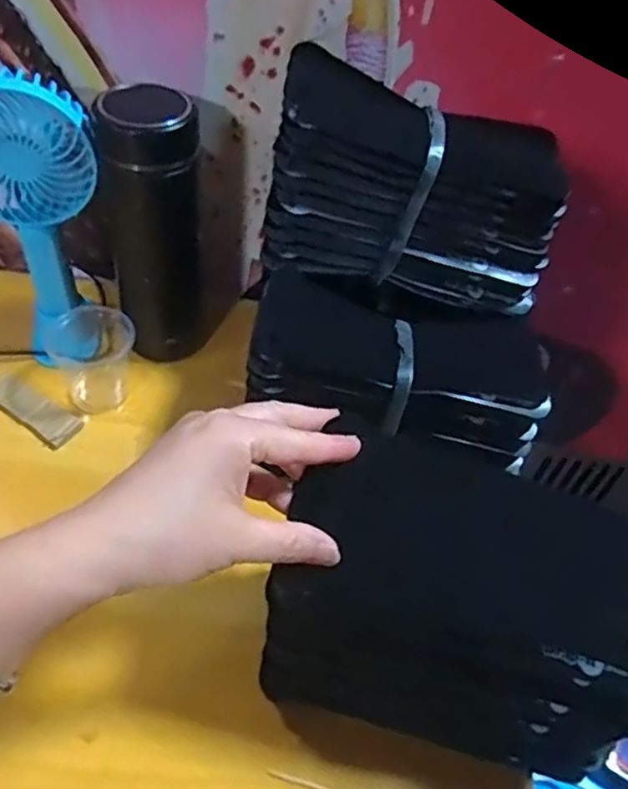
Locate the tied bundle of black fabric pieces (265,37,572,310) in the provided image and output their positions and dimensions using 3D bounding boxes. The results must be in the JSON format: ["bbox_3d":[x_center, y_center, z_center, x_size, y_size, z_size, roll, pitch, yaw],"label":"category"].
[{"bbox_3d":[0.075,-0.157,0.493,0.212,0.122,0.125,9,49,1],"label":"tied bundle of black fabric pieces"}]

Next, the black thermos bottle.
[{"bbox_3d":[-0.118,-0.121,0.509,0.072,0.198,0.067,-7,51,-13],"label":"black thermos bottle"}]

